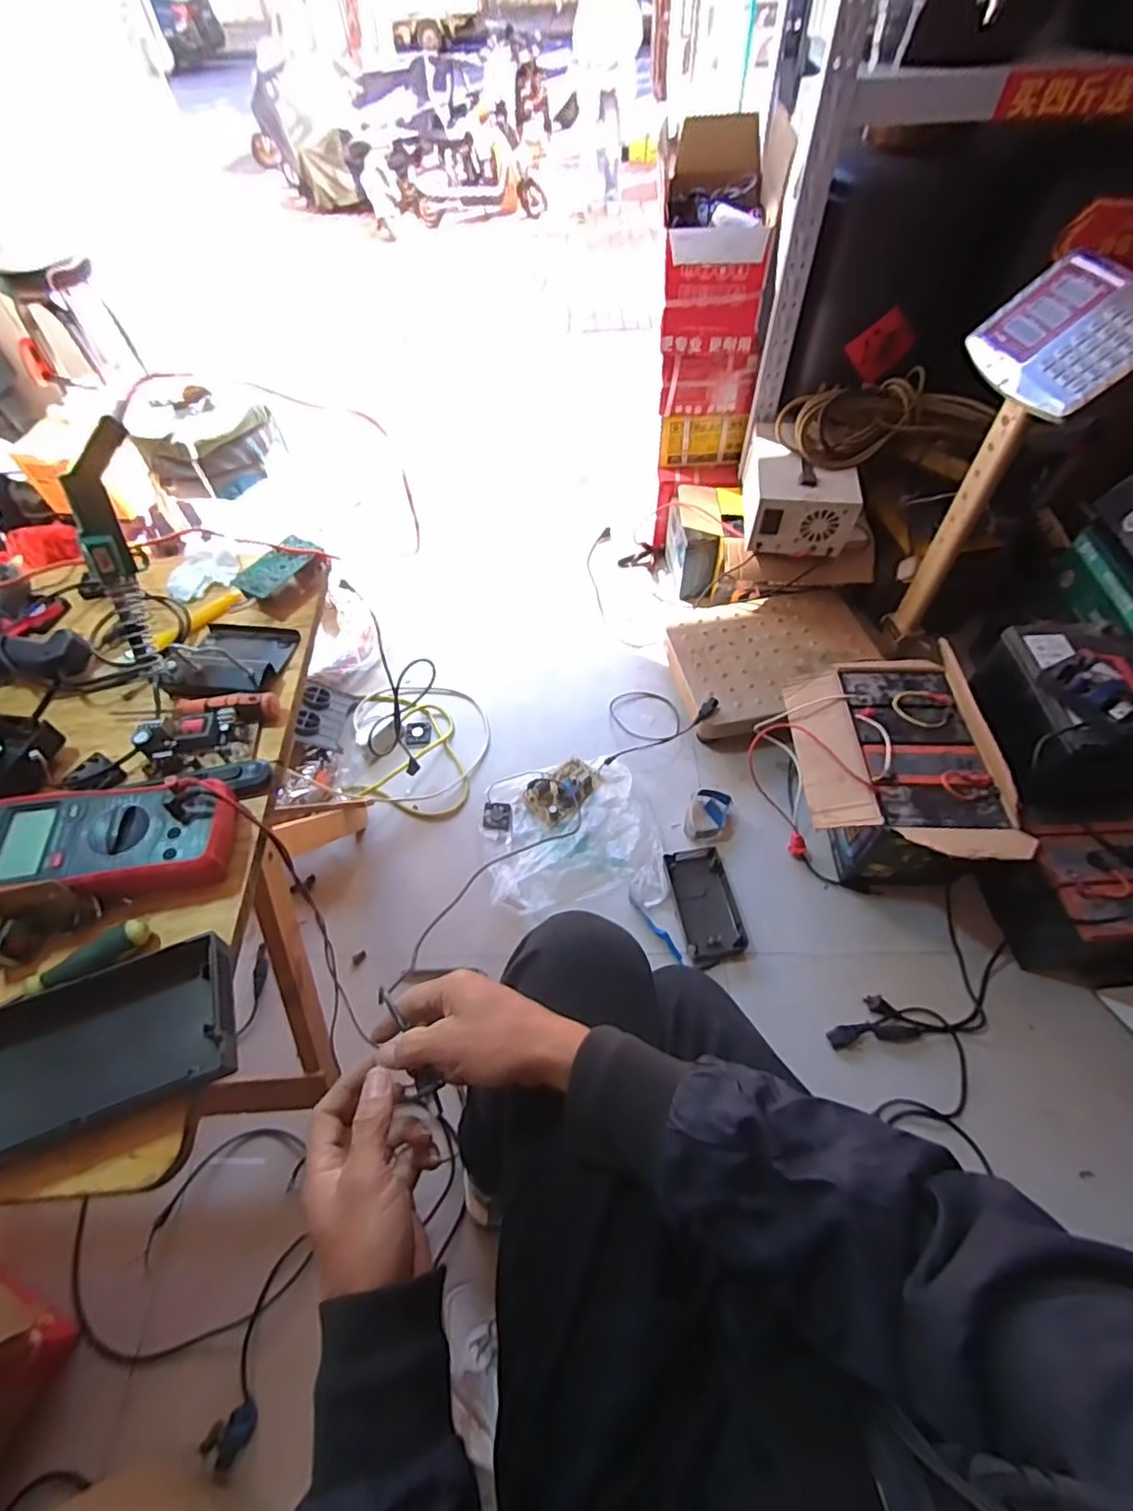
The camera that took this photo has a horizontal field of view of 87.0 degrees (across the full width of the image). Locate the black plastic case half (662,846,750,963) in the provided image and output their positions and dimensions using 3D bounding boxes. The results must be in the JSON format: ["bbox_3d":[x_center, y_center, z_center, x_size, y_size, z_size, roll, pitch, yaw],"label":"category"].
[{"bbox_3d":[0.235,0.249,1.022,0.101,0.037,0.184,-9,56,-4],"label":"black plastic case half"}]

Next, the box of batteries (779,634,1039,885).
[{"bbox_3d":[0.526,0.028,1.007,0.273,0.258,0.420,-2,56,1],"label":"box of batteries"}]

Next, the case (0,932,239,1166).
[{"bbox_3d":[-0.330,0.206,0.423,0.186,0.037,0.118,-20,57,-11],"label":"case"}]

